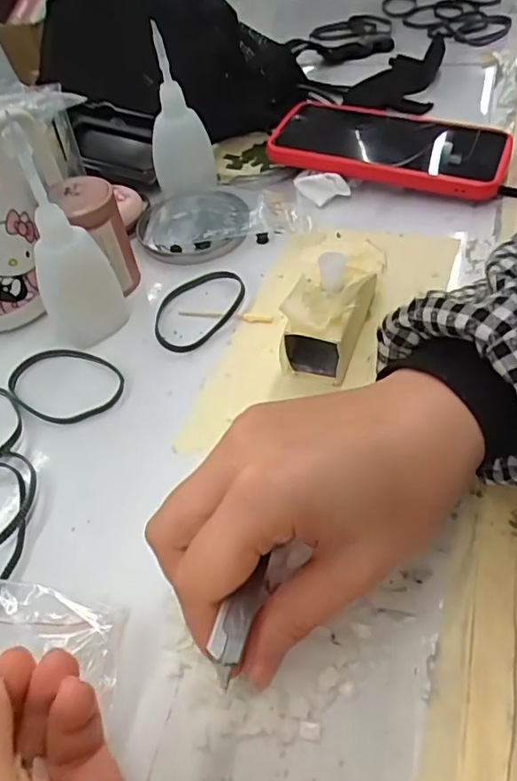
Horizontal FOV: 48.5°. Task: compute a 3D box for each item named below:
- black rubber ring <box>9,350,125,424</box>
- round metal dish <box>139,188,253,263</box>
[{"bbox_3d":[-0.108,-0.004,0.320,0.069,0.004,0.050,23,54,28],"label":"black rubber ring"},{"bbox_3d":[-0.047,-0.120,0.407,0.076,0.011,0.084,-12,46,-3],"label":"round metal dish"}]

